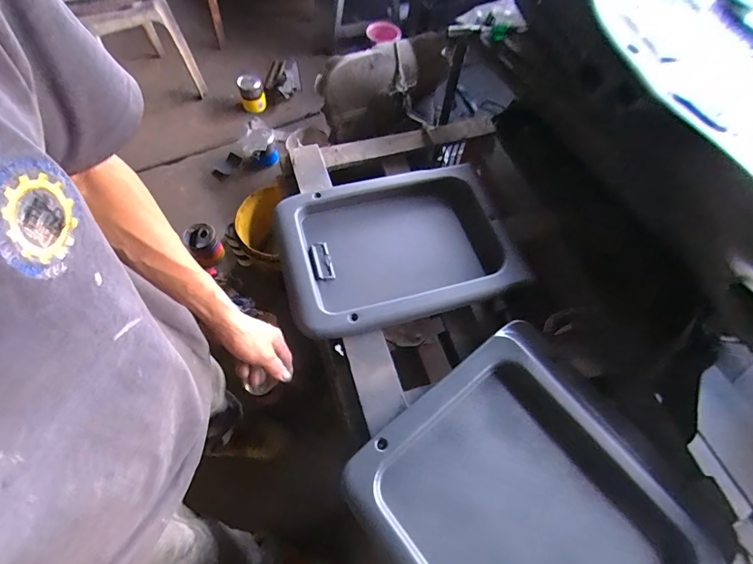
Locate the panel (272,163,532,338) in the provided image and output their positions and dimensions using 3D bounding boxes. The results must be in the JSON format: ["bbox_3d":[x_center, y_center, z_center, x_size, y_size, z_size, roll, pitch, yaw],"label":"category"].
[{"bbox_3d":[0.036,-0.073,0.708,0.408,0.047,0.303,-11,63,-9],"label":"panel"}]

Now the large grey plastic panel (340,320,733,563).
[{"bbox_3d":[0.214,0.309,0.523,0.376,0.039,0.416,-35,69,-20],"label":"large grey plastic panel"}]

